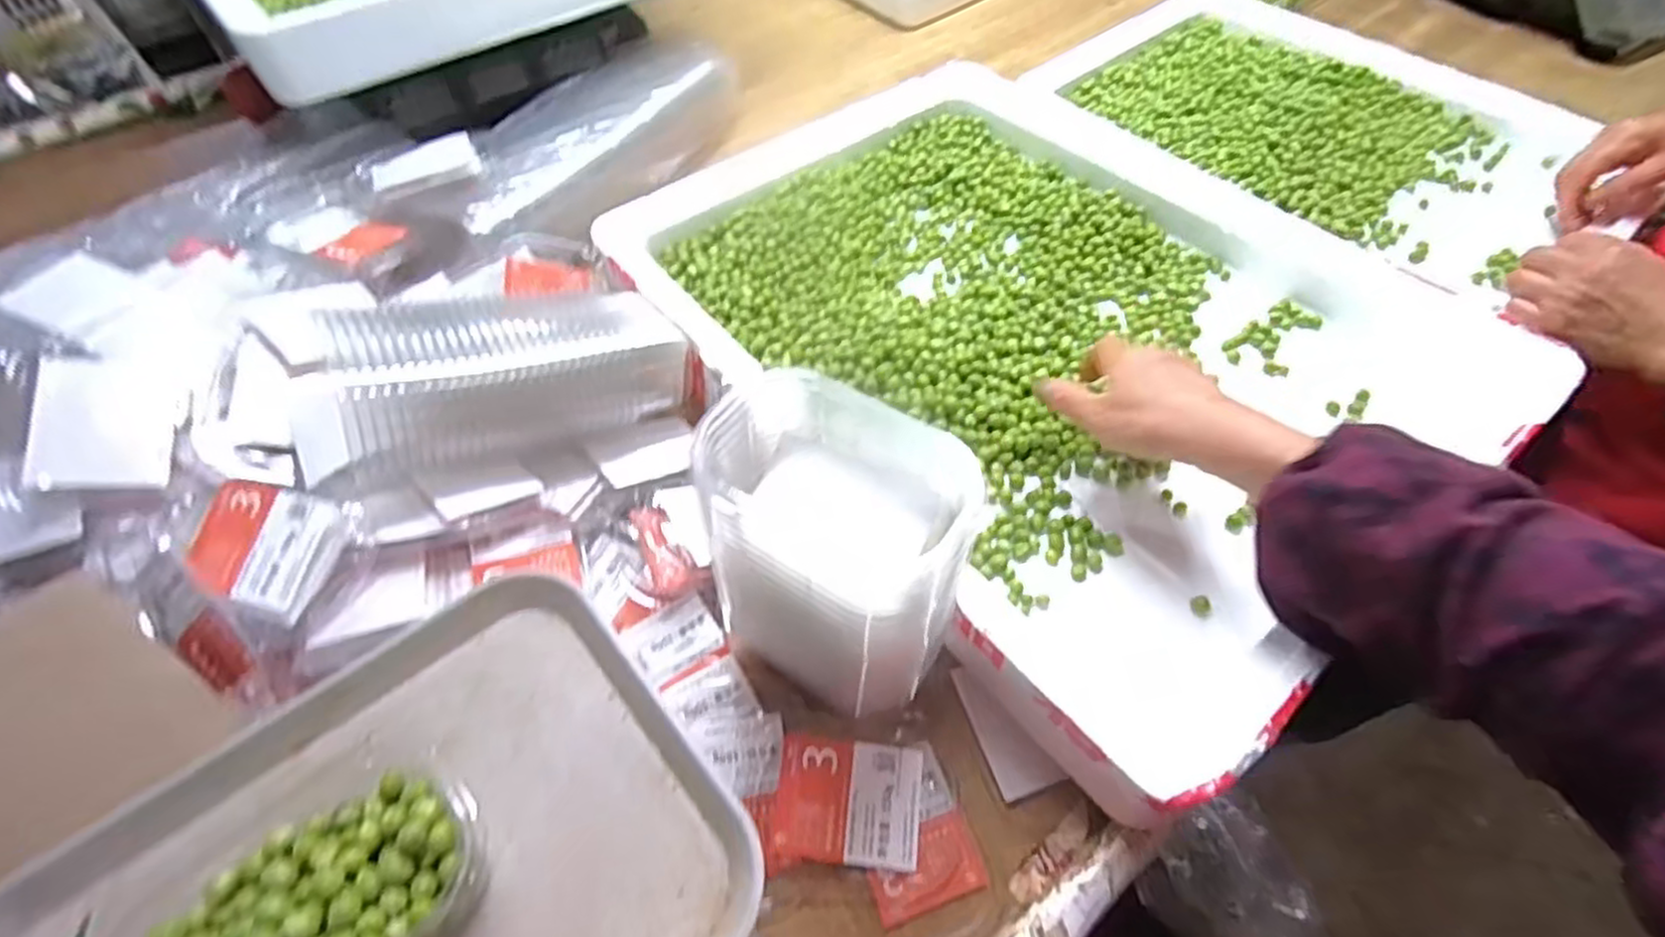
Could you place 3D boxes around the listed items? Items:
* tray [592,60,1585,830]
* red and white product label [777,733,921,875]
[{"bbox_3d":[0.166,-0.145,0.581,0.502,0.068,0.612,-33,62,-20],"label":"tray"},{"bbox_3d":[0.010,0.184,0.405,0.078,0.006,0.062,9,65,-4],"label":"red and white product label"}]

